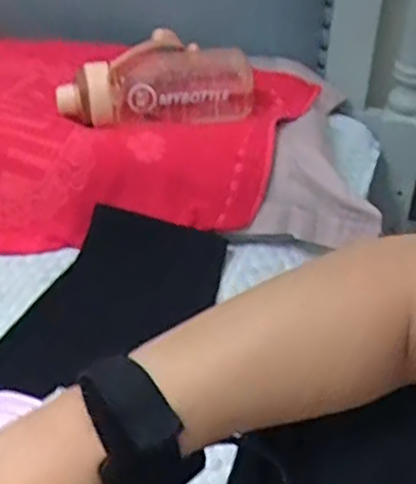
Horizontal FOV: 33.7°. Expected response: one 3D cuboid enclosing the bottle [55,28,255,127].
[{"bbox_3d":[-0.060,-0.187,0.793,0.227,0.080,0.064,-4,38,-7],"label":"bottle"}]

